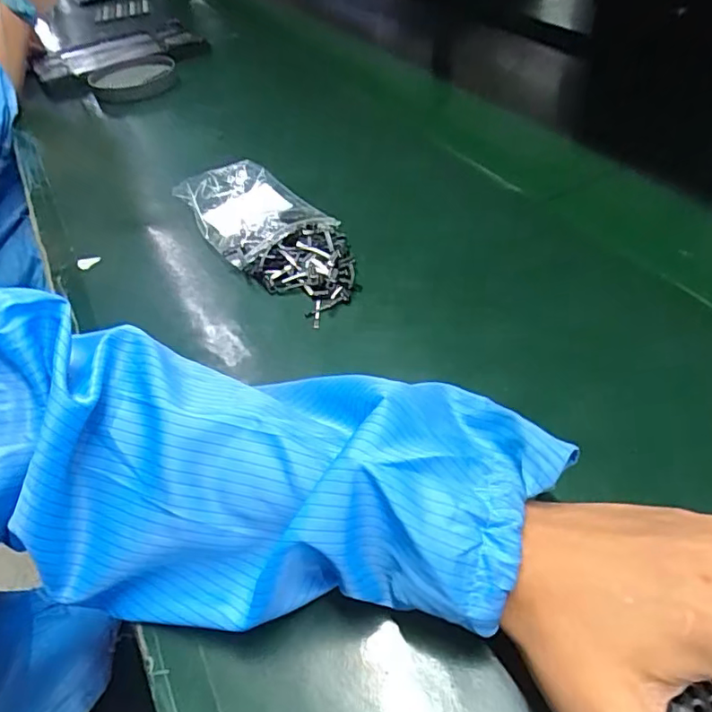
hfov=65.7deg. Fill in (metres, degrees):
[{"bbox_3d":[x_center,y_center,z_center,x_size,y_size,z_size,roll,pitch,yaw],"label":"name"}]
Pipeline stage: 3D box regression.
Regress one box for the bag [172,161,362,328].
[{"bbox_3d":[-0.070,-0.107,0.463,0.093,0.024,0.217,-28,49,-20],"label":"bag"}]

